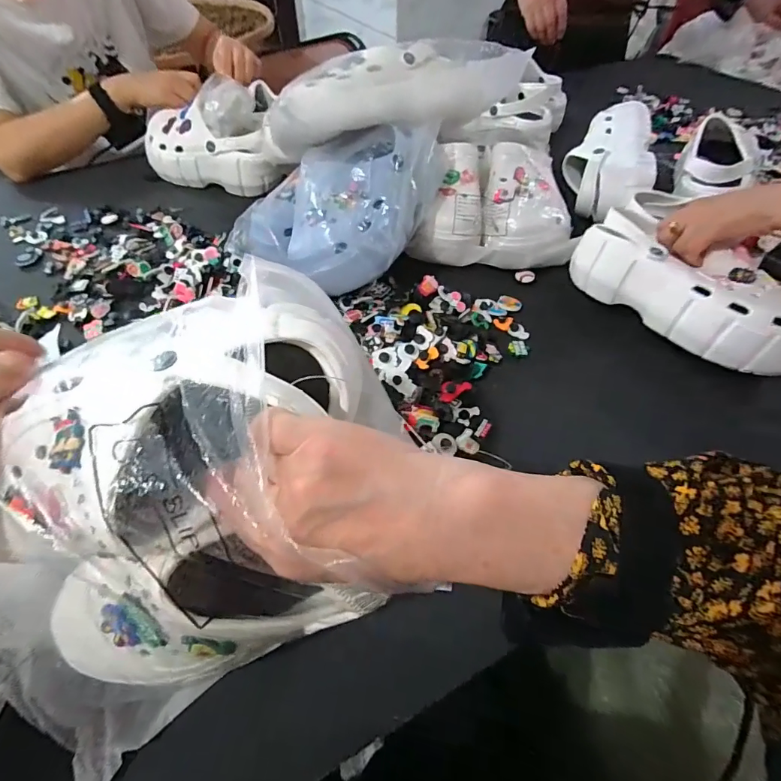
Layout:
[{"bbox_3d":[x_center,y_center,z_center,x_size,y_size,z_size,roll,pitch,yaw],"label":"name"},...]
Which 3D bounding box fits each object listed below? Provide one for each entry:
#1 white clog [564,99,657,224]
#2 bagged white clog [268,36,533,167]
[{"bbox_3d":[0.347,-0.373,0.706,0.112,0.094,0.253,13,53,10],"label":"white clog"},{"bbox_3d":[0.009,-0.382,0.590,0.354,0.098,0.107,-23,56,-17],"label":"bagged white clog"}]

